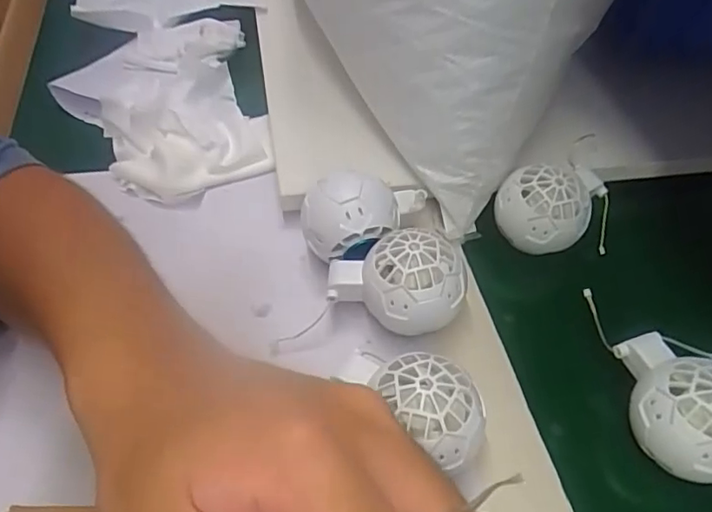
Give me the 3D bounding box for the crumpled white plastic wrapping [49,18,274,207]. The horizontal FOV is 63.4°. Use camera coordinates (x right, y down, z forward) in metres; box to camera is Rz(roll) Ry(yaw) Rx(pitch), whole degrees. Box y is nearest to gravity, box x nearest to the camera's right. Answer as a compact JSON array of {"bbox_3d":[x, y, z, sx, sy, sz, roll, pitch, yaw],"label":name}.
[{"bbox_3d":[-0.168,-0.133,0.489,0.165,0.035,0.221,-10,52,-11],"label":"crumpled white plastic wrapping"}]

